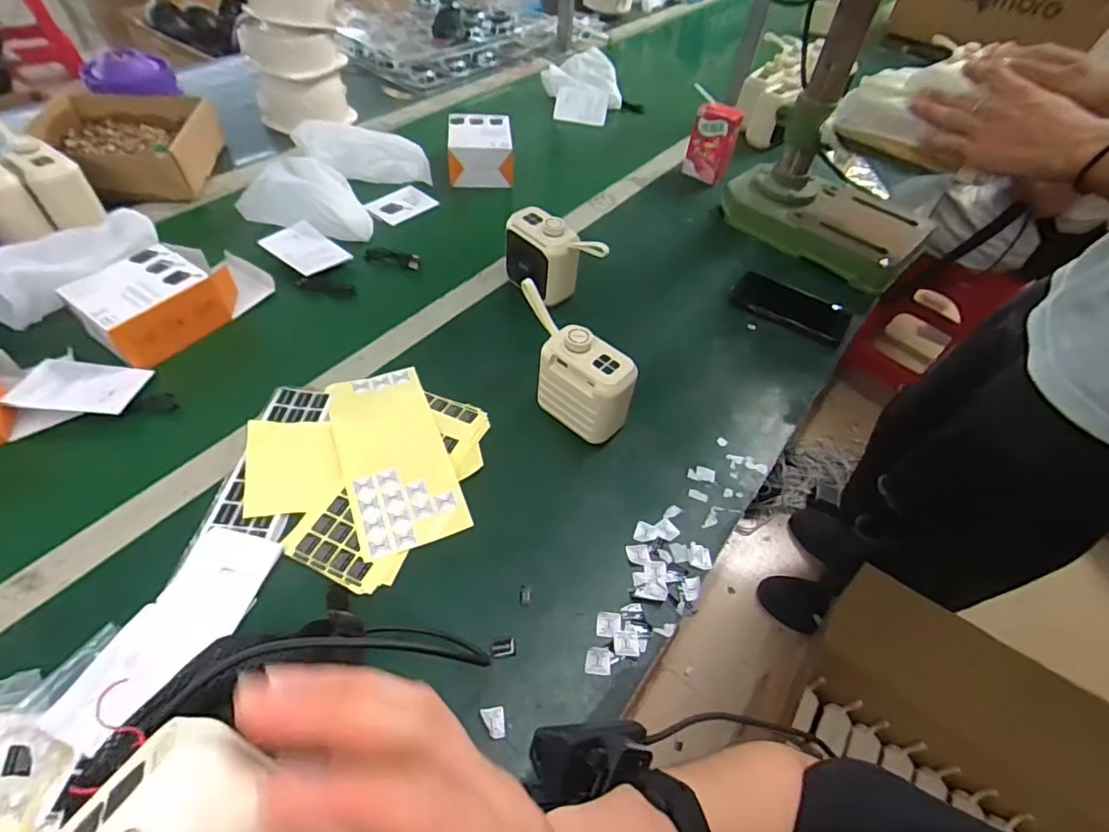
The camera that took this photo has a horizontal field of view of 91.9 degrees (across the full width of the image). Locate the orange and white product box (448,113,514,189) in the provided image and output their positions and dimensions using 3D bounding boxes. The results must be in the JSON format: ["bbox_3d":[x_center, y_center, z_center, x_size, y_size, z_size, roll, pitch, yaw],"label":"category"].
[{"bbox_3d":[-0.117,-0.422,0.860,0.097,0.073,0.114,-1,53,-6],"label":"orange and white product box"}]

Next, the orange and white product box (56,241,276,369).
[{"bbox_3d":[-0.425,-0.141,0.602,0.096,0.063,0.176,32,56,18],"label":"orange and white product box"}]

